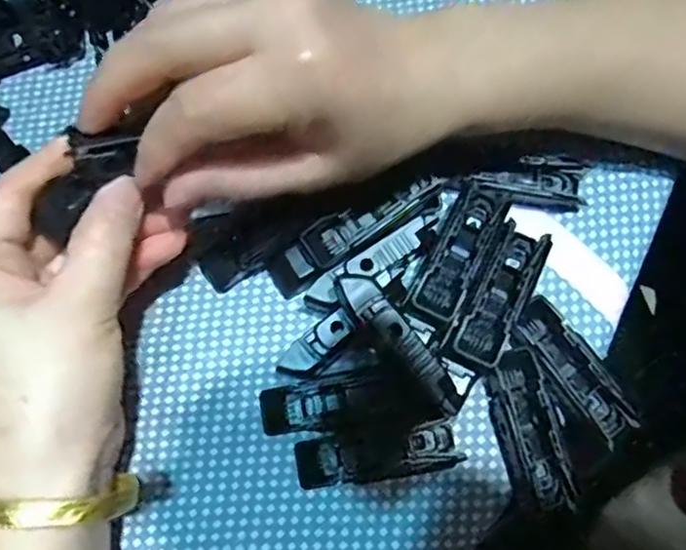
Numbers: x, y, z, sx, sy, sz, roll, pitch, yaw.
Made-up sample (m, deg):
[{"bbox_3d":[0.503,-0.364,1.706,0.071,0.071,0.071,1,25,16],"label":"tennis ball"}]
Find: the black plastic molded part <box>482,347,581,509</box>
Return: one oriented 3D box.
[{"bbox_3d":[0.076,0.063,0.239,0.023,0.014,0.063,-11,76,0],"label":"black plastic molded part"}]

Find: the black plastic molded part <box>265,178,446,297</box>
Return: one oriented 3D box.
[{"bbox_3d":[0.005,-0.022,0.253,0.083,0.010,0.022,-34,77,-6],"label":"black plastic molded part"}]

